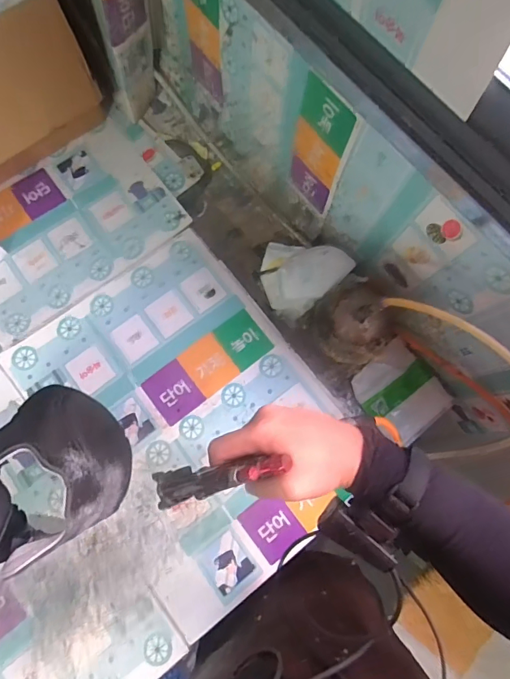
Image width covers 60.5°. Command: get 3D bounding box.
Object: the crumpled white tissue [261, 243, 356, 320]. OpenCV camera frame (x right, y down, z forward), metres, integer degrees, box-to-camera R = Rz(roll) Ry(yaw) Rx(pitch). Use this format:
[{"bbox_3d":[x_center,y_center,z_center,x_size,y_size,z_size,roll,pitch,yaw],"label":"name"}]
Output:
[{"bbox_3d":[0.075,-0.101,0.720,0.137,0.099,0.108,20,76,4],"label":"crumpled white tissue"}]

